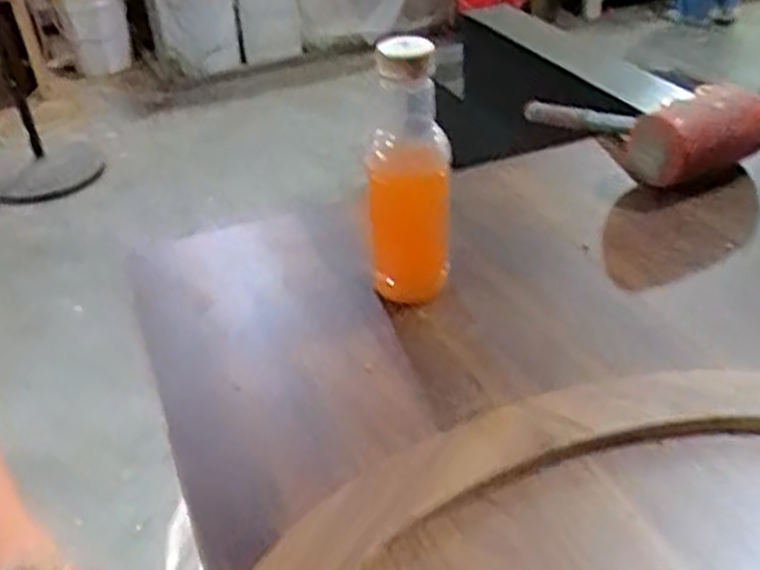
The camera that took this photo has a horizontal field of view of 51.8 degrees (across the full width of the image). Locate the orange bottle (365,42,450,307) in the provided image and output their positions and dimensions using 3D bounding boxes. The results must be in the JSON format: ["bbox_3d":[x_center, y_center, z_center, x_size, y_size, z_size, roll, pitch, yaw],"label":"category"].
[{"bbox_3d":[0.020,-0.098,0.643,0.070,0.212,0.085,-2,31,1],"label":"orange bottle"}]

